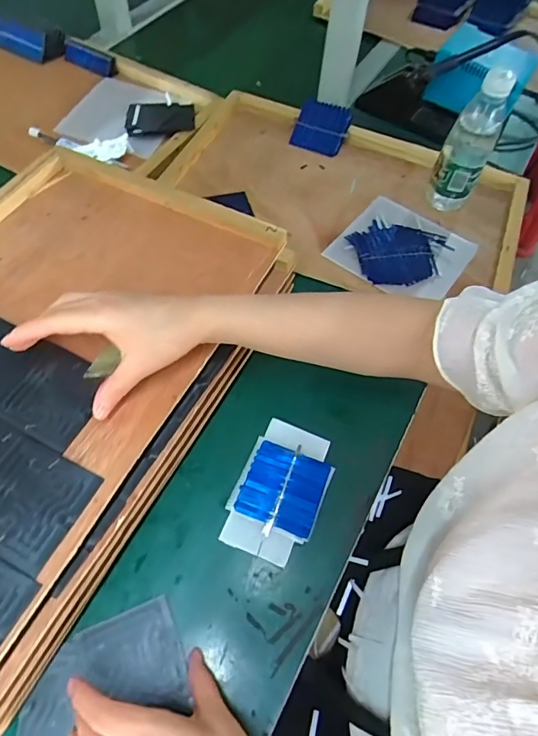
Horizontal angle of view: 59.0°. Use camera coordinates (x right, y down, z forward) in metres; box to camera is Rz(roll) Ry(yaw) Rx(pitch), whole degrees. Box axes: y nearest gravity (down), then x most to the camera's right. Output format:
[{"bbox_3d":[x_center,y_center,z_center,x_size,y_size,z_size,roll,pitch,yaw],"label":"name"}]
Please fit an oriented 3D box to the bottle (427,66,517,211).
[{"bbox_3d":[0.259,-0.291,0.619,0.058,0.186,0.064,26,61,11],"label":"bottle"}]

